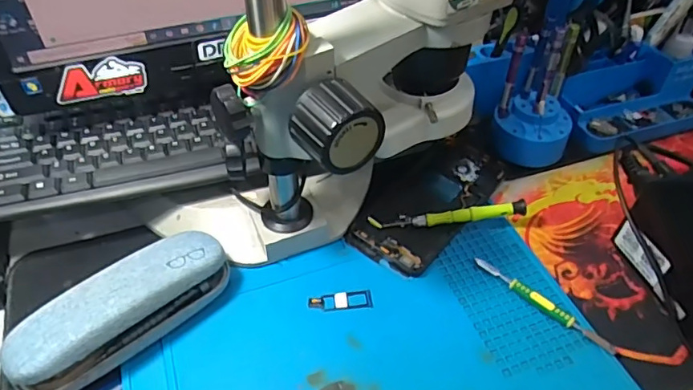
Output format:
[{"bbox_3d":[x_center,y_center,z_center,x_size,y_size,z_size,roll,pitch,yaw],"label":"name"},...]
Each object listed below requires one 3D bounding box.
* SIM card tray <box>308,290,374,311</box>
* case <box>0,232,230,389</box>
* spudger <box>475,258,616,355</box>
[{"bbox_3d":[-0.005,0.084,0.413,0.051,0.004,0.016,-4,48,-5],"label":"SIM card tray"},{"bbox_3d":[-0.163,0.082,0.379,0.154,0.052,0.062,-34,57,-28],"label":"case"},{"bbox_3d":[0.156,0.086,0.413,0.121,0.008,0.010,36,57,28],"label":"spudger"}]

